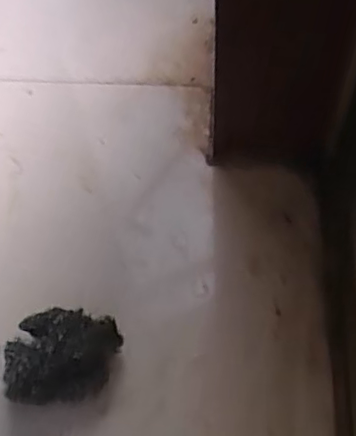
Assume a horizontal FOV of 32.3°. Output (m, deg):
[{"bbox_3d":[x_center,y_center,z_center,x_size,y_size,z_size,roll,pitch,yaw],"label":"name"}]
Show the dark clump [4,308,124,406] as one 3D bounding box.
[{"bbox_3d":[-0.099,0.115,0.506,0.078,0.063,0.083,19,64,14],"label":"dark clump"}]

